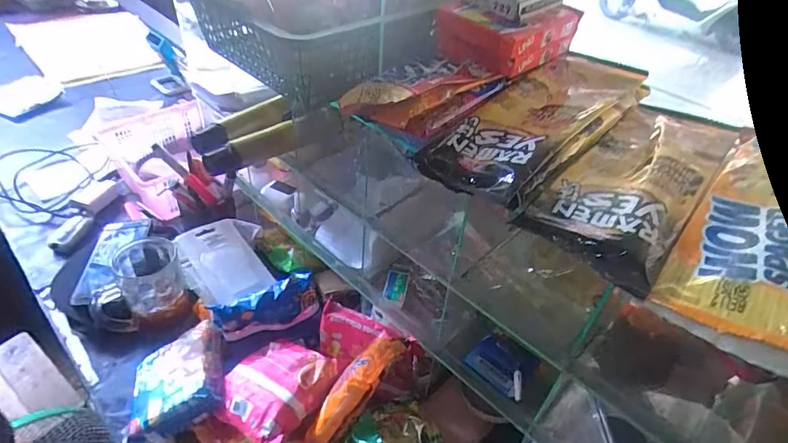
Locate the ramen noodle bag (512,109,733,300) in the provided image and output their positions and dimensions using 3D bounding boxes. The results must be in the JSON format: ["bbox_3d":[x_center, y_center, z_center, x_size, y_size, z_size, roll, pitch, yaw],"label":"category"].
[{"bbox_3d":[0.200,-0.039,0.372,0.095,0.018,0.246,32,49,27],"label":"ramen noodle bag"}]

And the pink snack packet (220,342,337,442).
[{"bbox_3d":[-0.140,0.188,0.526,0.113,0.038,0.112,29,48,24],"label":"pink snack packet"}]

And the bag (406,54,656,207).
[{"bbox_3d":[0.133,-0.100,0.421,0.097,0.028,0.264,34,50,28],"label":"bag"}]

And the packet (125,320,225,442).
[{"bbox_3d":[-0.265,0.192,0.557,0.111,0.033,0.122,-22,45,-3],"label":"packet"}]

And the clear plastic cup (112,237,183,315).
[{"bbox_3d":[-0.338,0.076,0.633,0.075,0.082,0.081,-22,49,-27],"label":"clear plastic cup"}]

